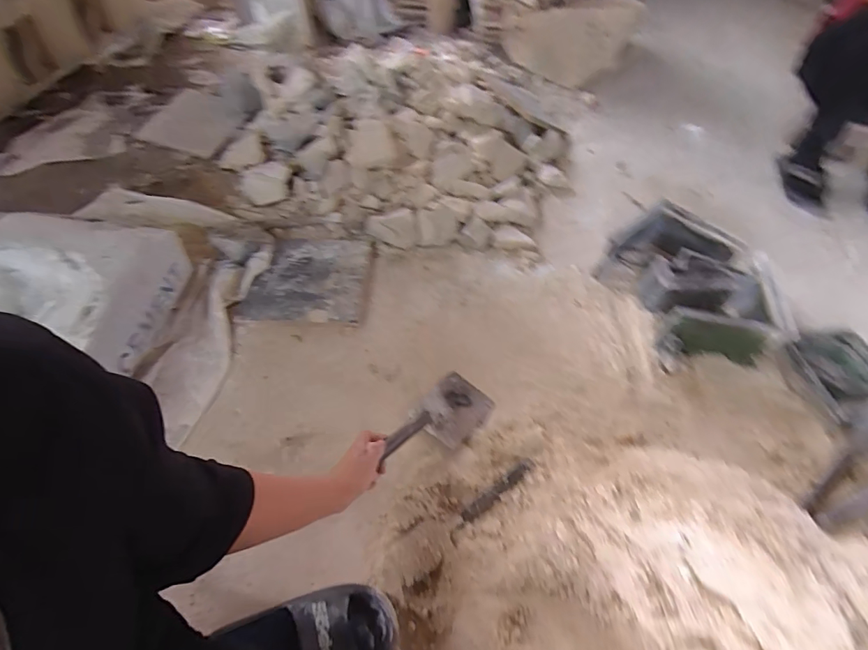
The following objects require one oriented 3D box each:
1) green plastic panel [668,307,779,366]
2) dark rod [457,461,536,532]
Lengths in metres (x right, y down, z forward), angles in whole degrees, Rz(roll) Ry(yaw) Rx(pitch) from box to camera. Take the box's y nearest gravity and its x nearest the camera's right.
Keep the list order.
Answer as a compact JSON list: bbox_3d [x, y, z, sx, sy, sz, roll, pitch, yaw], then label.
[{"bbox_3d":[0.556,0.024,0.886,0.205,0.113,0.022,13,56,1],"label":"green plastic panel"},{"bbox_3d":[0.099,0.271,0.728,0.156,0.021,0.024,-31,60,-22],"label":"dark rod"}]

